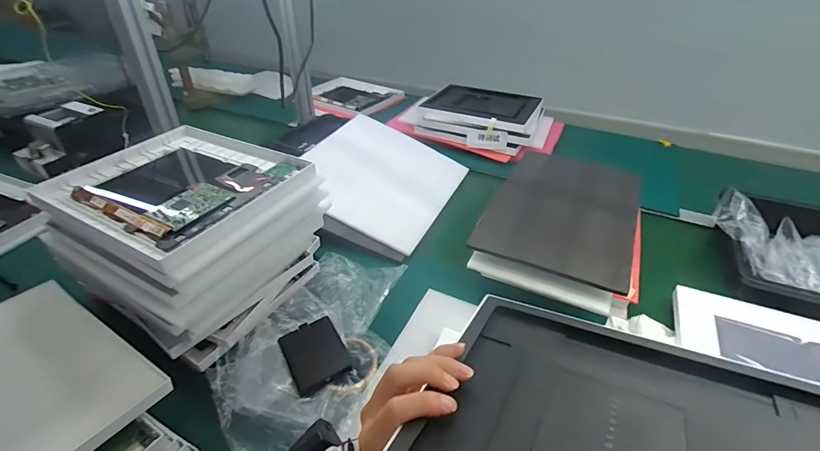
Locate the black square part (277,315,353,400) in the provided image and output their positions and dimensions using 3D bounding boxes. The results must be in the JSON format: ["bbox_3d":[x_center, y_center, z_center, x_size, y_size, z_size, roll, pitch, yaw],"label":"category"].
[{"bbox_3d":[-0.140,0.182,0.612,0.082,0.011,0.116,-18,40,-23],"label":"black square part"}]

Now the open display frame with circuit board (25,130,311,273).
[{"bbox_3d":[-0.346,-0.064,0.631,0.343,0.037,0.266,21,41,25],"label":"open display frame with circuit board"}]

